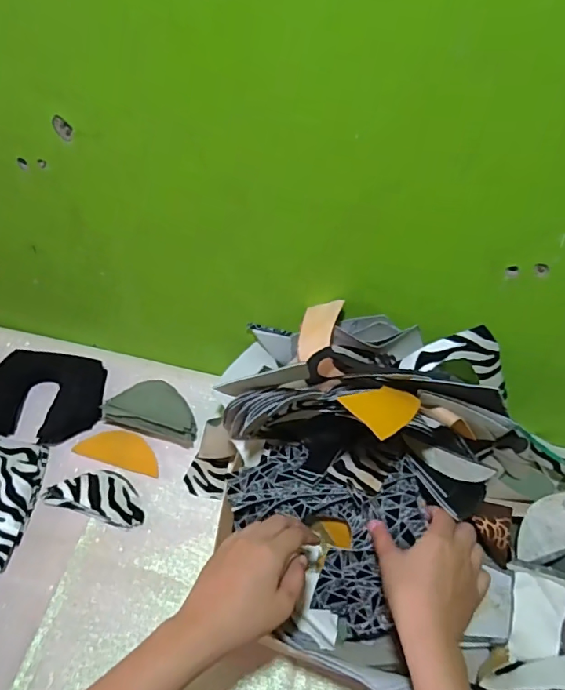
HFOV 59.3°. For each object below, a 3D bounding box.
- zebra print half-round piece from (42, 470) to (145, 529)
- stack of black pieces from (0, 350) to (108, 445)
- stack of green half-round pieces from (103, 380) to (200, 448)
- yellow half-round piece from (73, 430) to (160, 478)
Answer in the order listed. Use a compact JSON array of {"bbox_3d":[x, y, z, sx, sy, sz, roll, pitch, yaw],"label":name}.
[{"bbox_3d":[-0.216,0.176,0.588,0.116,0.008,0.055,13,49,8],"label":"zebra print half-round piece"},{"bbox_3d":[-0.328,0.063,0.663,0.172,0.028,0.121,8,48,3],"label":"stack of black pieces"},{"bbox_3d":[-0.168,0.086,0.653,0.125,0.030,0.070,13,49,8],"label":"stack of green half-round pieces"},{"bbox_3d":[-0.203,0.134,0.634,0.110,0.005,0.046,15,49,10],"label":"yellow half-round piece"}]

